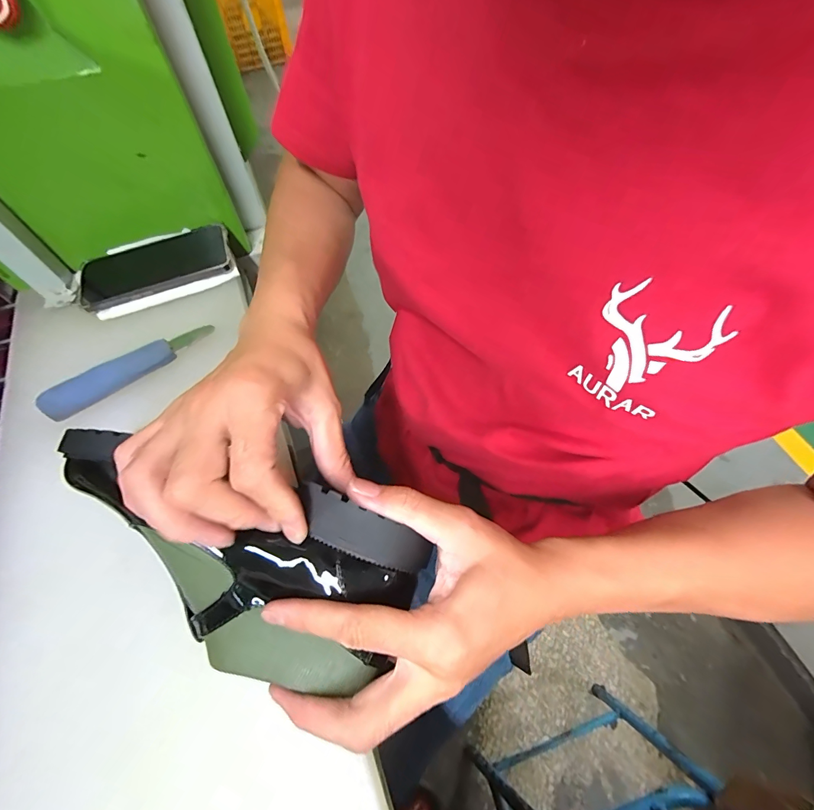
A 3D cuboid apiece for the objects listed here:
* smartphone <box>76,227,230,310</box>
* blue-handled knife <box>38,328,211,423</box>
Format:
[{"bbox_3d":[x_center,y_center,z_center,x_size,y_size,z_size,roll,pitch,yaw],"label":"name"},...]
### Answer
[{"bbox_3d":[-0.279,-0.153,0.423,0.159,0.018,0.090,-26,64,-13],"label":"smartphone"},{"bbox_3d":[-0.260,-0.039,0.353,0.150,0.019,0.022,-37,67,-18],"label":"blue-handled knife"}]

